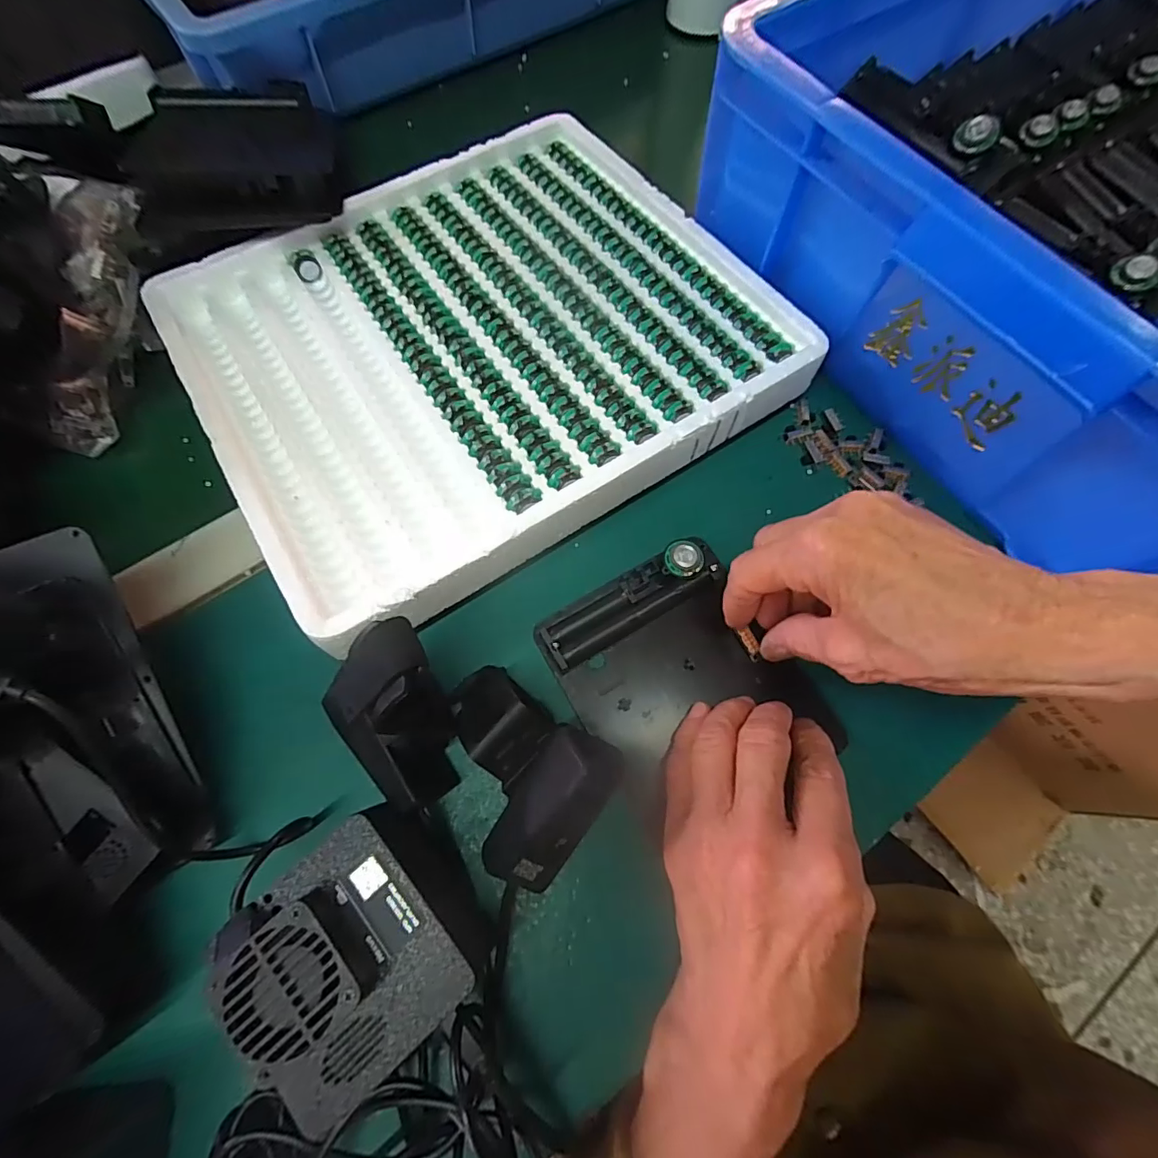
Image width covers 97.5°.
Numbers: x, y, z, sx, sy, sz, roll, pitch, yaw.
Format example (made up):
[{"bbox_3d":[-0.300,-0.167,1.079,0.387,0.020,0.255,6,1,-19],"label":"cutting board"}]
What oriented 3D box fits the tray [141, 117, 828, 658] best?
[{"bbox_3d":[-0.061,-0.150,0.313,0.314,0.043,0.288,-32,73,-11],"label":"tray"}]

